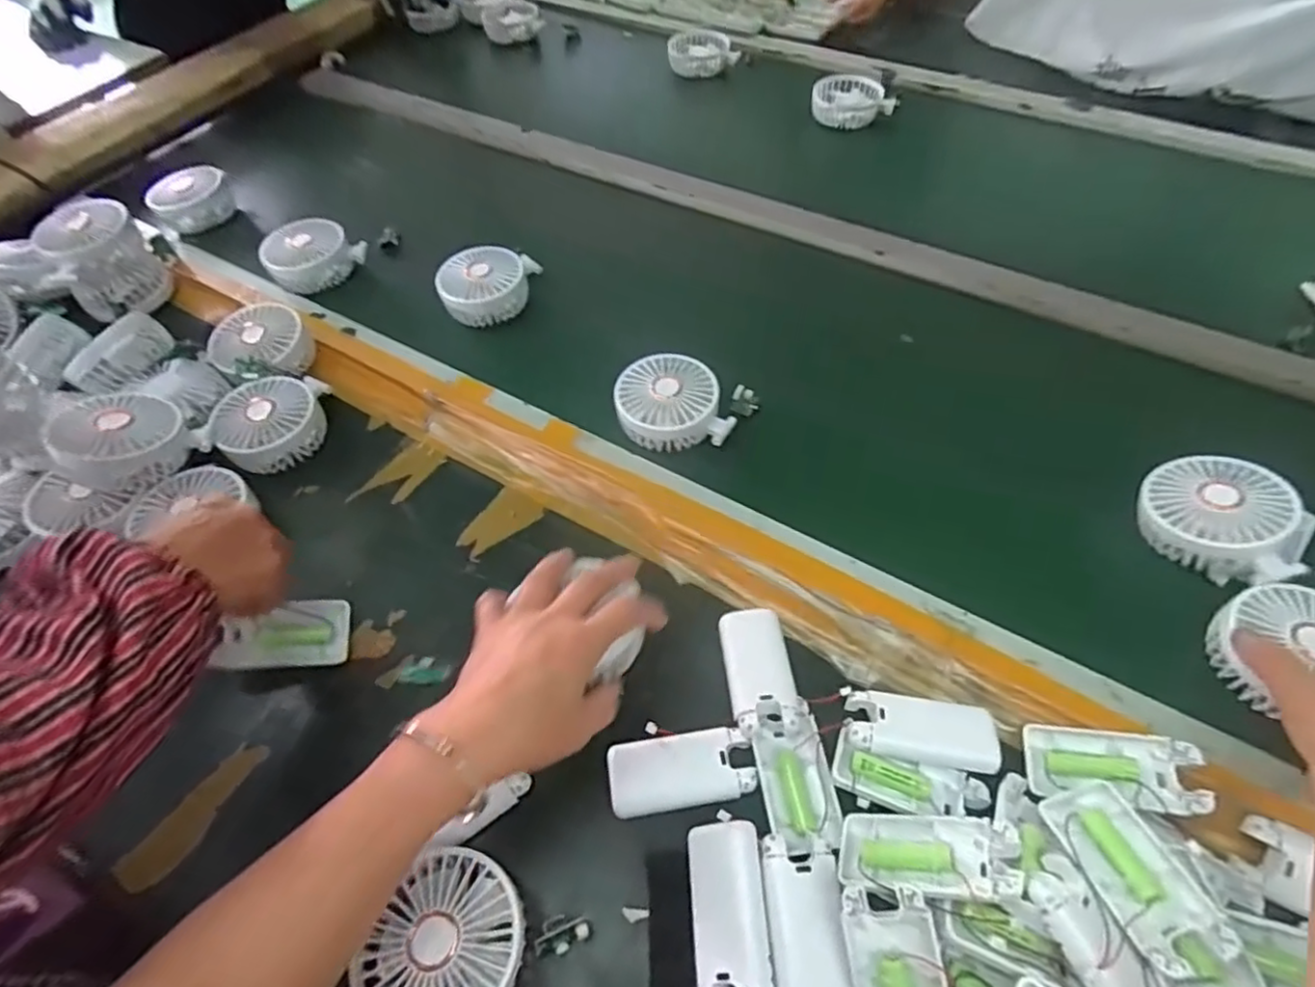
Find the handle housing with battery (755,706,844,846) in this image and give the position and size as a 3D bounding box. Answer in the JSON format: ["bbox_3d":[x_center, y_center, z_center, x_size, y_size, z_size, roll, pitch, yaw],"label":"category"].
[{"bbox_3d":[0.087,0.178,0.416,0.043,0.019,0.078,-7,54,0],"label":"handle housing with battery"}]

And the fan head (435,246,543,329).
[{"bbox_3d":[-0.179,-0.216,0.694,0.084,0.049,0.097,19,58,17],"label":"fan head"}]

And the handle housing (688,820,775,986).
[{"bbox_3d":[0.040,0.236,0.372,0.040,0.025,0.092,-4,55,2],"label":"handle housing"}]

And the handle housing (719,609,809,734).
[{"bbox_3d":[0.070,0.117,0.456,0.047,0.014,0.084,-8,54,-1],"label":"handle housing"}]

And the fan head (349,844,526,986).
[{"bbox_3d":[-0.107,0.247,0.362,0.090,0.044,0.087,5,55,8],"label":"fan head"}]

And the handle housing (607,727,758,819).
[{"bbox_3d":[0.015,0.179,0.429,0.091,0.010,0.045,-9,54,-2],"label":"handle housing"}]

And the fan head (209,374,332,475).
[{"bbox_3d":[-0.343,-0.066,0.599,0.101,0.046,0.086,-38,60,-20],"label":"fan head"}]

